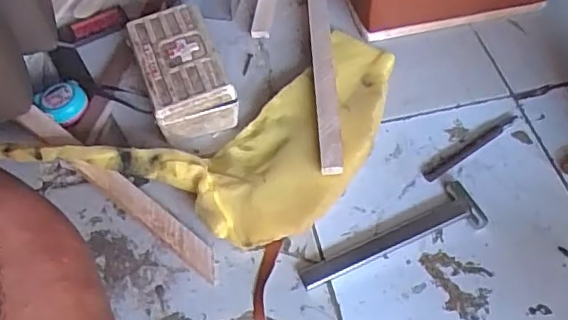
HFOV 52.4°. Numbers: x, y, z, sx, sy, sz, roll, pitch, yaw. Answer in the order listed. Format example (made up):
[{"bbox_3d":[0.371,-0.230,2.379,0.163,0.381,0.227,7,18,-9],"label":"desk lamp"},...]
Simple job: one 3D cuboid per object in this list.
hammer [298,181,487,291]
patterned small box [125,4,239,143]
[{"bbox_3d":[0.114,0.083,0.627,0.210,0.016,0.053,-20,57,-11],"label":"hammer"},{"bbox_3d":[-0.129,-0.110,0.722,0.095,0.074,0.160,-19,57,-11],"label":"patterned small box"}]

